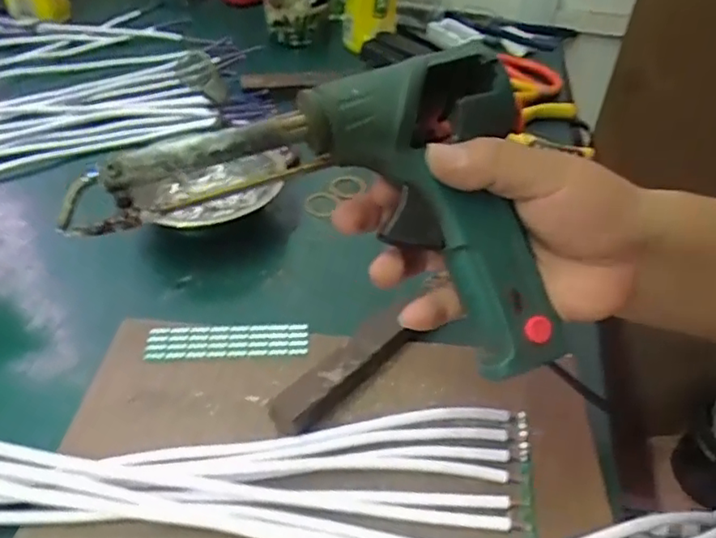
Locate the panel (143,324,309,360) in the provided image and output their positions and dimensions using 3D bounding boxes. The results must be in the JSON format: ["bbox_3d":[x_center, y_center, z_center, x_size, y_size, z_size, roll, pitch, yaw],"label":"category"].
[{"bbox_3d":[-0.084,0.046,0.386,0.102,0.004,0.026,-1,44,-5],"label":"panel"}]

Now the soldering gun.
[{"bbox_3d":[-0.002,-0.042,0.261,0.202,0.050,0.120,18,87,-11],"label":"soldering gun"}]

